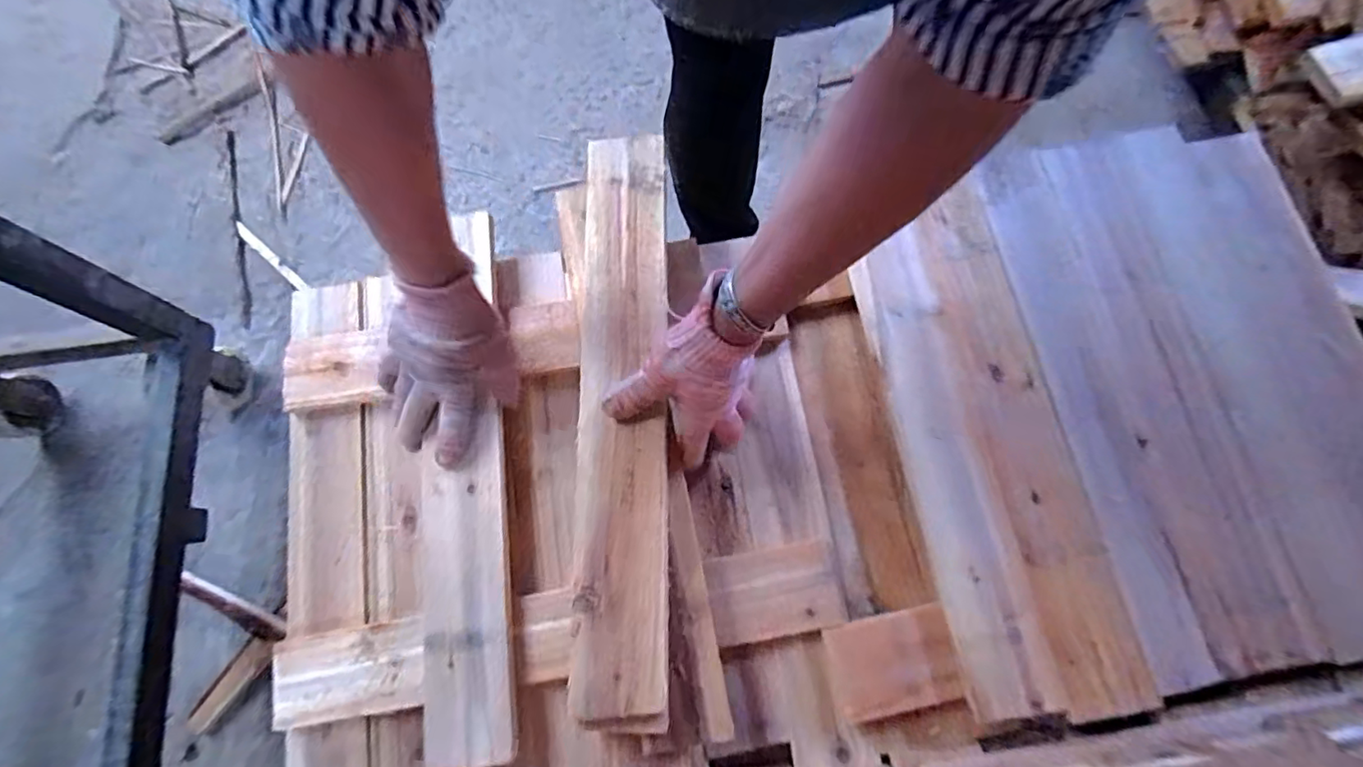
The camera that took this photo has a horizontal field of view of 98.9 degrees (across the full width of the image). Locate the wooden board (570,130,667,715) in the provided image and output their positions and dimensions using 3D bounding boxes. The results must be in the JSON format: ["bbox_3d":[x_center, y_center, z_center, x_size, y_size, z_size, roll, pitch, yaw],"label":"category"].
[{"bbox_3d":[-0.051,0.009,0.501,0.074,0.011,0.491,-1,76,1],"label":"wooden board"}]

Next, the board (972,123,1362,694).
[{"bbox_3d":[0.487,-0.012,0.549,0.298,0.019,0.506,-10,74,-1],"label":"board"}]

